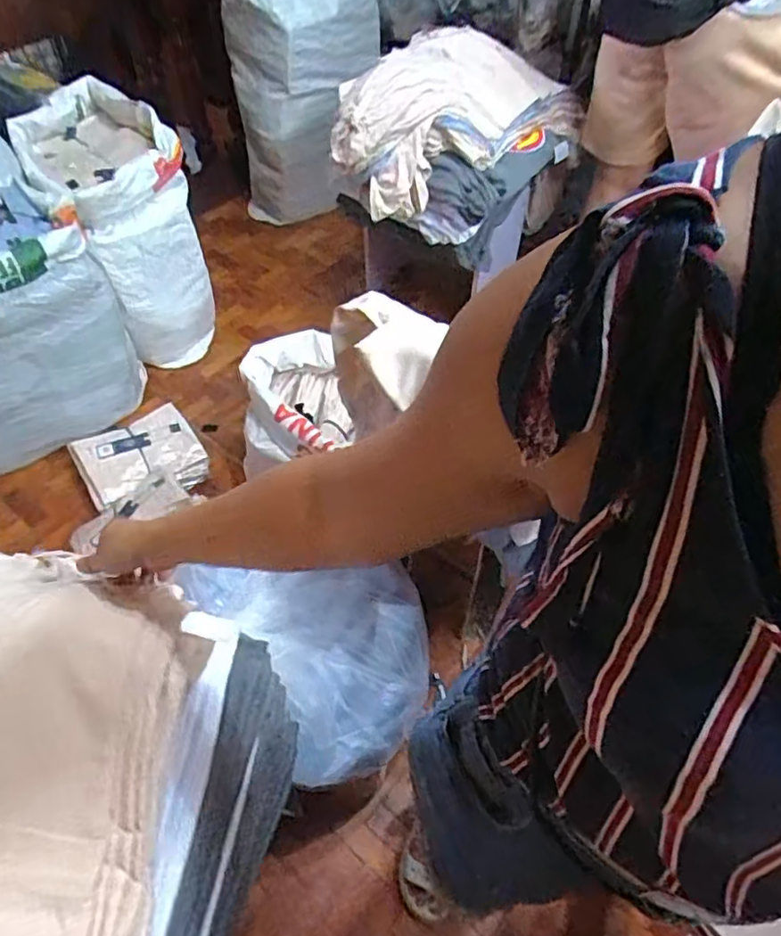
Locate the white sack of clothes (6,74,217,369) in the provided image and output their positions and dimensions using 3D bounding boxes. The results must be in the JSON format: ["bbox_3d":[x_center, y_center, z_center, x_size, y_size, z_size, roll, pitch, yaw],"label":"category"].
[{"bbox_3d":[-0.687,-0.606,1.629,0.336,0.544,0.496,-31,61,-20],"label":"white sack of clothes"}]

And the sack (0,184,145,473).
[{"bbox_3d":[-0.839,-0.306,1.395,0.424,0.519,0.323,-11,56,-8],"label":"sack"}]

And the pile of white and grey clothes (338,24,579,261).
[{"bbox_3d":[0.172,-0.786,1.447,0.379,0.325,0.597,32,61,19],"label":"pile of white and grey clothes"}]

